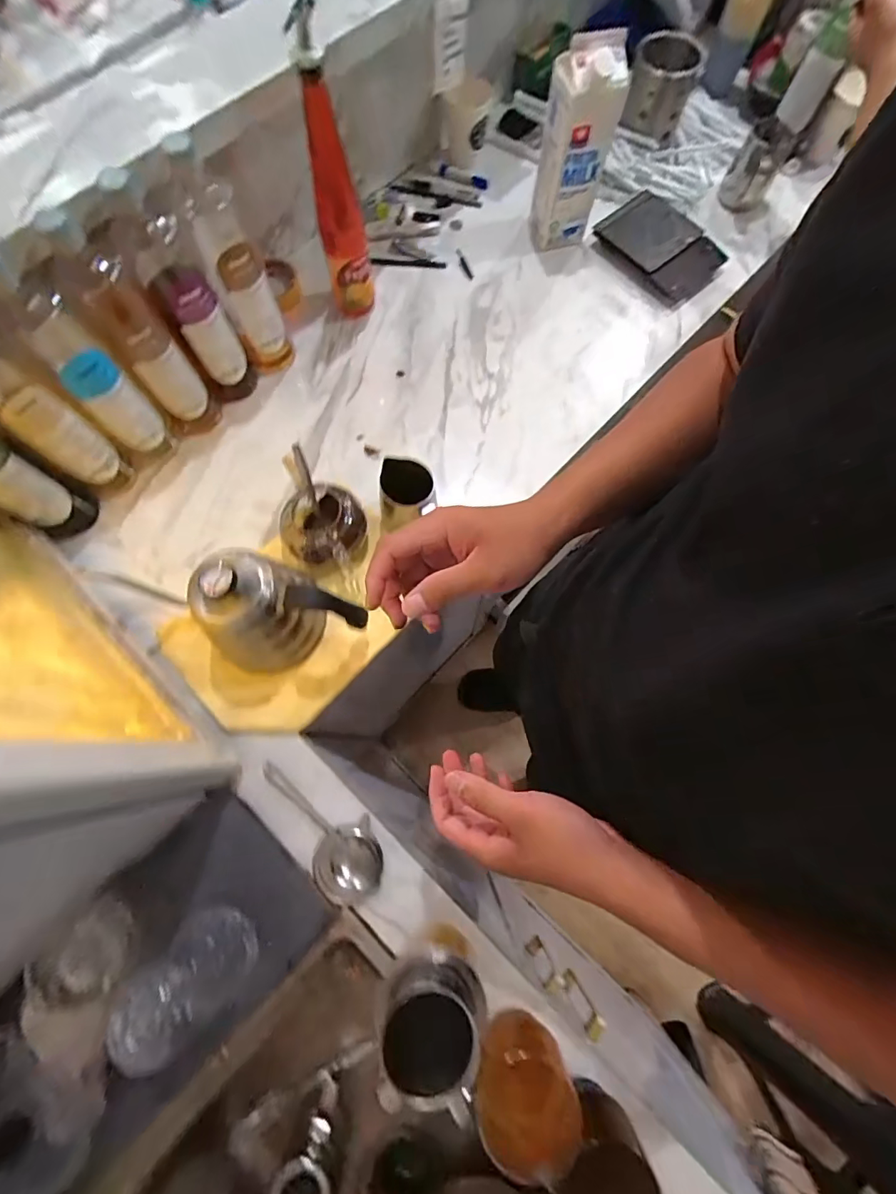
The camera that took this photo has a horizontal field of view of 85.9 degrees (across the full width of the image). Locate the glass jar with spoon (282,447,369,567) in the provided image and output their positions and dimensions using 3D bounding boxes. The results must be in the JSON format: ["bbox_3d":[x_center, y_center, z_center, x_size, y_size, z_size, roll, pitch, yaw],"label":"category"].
[{"bbox_3d":[-0.154,-0.097,0.575,0.095,0.097,0.099,0,73,0],"label":"glass jar with spoon"}]

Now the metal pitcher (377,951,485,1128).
[{"bbox_3d":[-0.014,0.343,0.384,0.080,0.066,0.079,14,74,4],"label":"metal pitcher"}]

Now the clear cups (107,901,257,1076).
[{"bbox_3d":[-0.230,0.347,0.433,0.067,0.140,0.076,26,75,7],"label":"clear cups"}]

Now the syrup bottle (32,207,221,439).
[{"bbox_3d":[-0.348,-0.294,0.550,0.062,0.251,0.057,-36,77,-10],"label":"syrup bottle"}]

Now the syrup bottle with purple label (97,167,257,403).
[{"bbox_3d":[-0.294,-0.336,0.560,0.064,0.253,0.052,-29,76,-9],"label":"syrup bottle with purple label"}]

